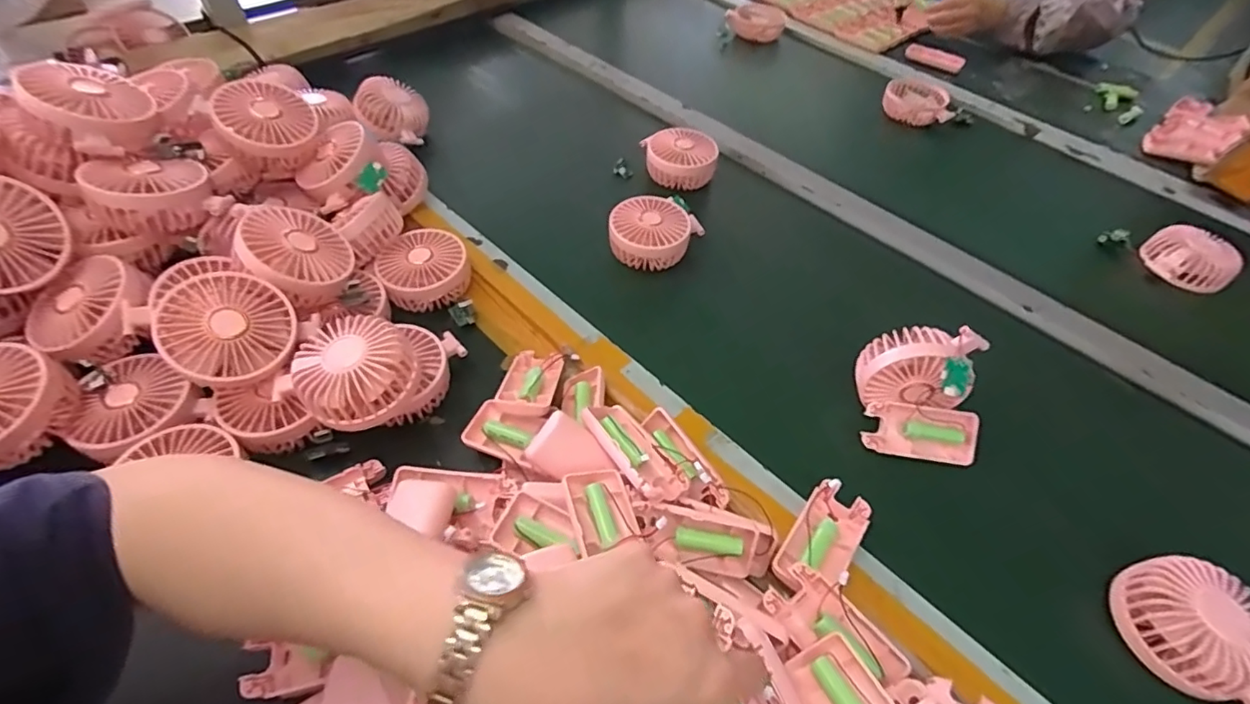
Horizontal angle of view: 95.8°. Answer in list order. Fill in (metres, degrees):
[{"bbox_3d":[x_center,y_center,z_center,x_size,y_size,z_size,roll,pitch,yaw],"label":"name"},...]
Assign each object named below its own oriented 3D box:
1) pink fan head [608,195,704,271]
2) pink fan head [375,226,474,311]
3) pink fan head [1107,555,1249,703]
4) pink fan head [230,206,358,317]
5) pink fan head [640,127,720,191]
[{"bbox_3d":[0.030,-0.131,0.641,0.085,0.052,0.088,1,52,-2],"label":"pink fan head"},{"bbox_3d":[-0.206,-0.083,0.582,0.085,0.046,0.081,-21,56,-19],"label":"pink fan head"},{"bbox_3d":[0.402,0.197,0.390,0.080,0.036,0.103,-14,54,-14],"label":"pink fan head"},{"bbox_3d":[-0.287,-0.084,0.494,0.086,0.034,0.088,25,46,-29],"label":"pink fan head"},{"bbox_3d":[0.073,-0.249,0.733,0.087,0.047,0.087,-5,52,-7],"label":"pink fan head"}]

